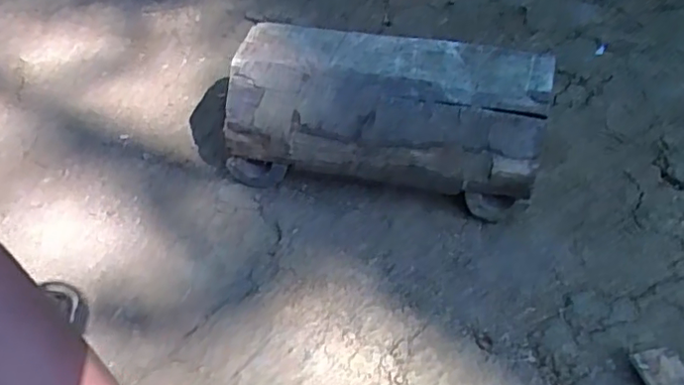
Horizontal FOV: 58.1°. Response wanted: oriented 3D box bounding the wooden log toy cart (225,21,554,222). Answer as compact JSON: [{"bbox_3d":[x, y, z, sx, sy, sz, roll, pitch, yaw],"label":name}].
[{"bbox_3d":[0.039,-0.070,0.581,0.281,0.128,0.115,7,47,11],"label":"wooden log toy cart"}]

